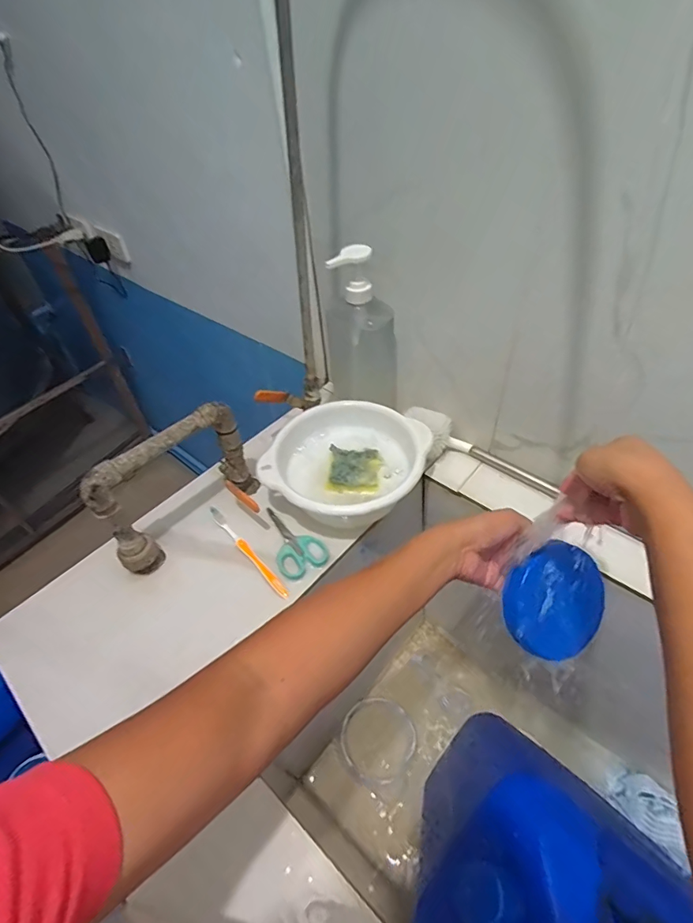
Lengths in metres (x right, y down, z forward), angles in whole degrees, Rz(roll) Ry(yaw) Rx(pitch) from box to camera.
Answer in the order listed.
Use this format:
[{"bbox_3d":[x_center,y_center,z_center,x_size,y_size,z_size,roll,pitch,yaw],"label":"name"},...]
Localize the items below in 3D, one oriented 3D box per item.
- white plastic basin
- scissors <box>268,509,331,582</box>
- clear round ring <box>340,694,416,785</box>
[{"bbox_3d":[0.001,0.009,0.614,0.198,0.096,0.180,-3,47,3],"label":"white plastic basin"},{"bbox_3d":[-0.073,0.100,0.595,0.062,0.010,0.116,-27,50,-18],"label":"scissors"},{"bbox_3d":[0.053,0.473,0.780,0.130,0.010,0.126,-3,47,3],"label":"clear round ring"}]

